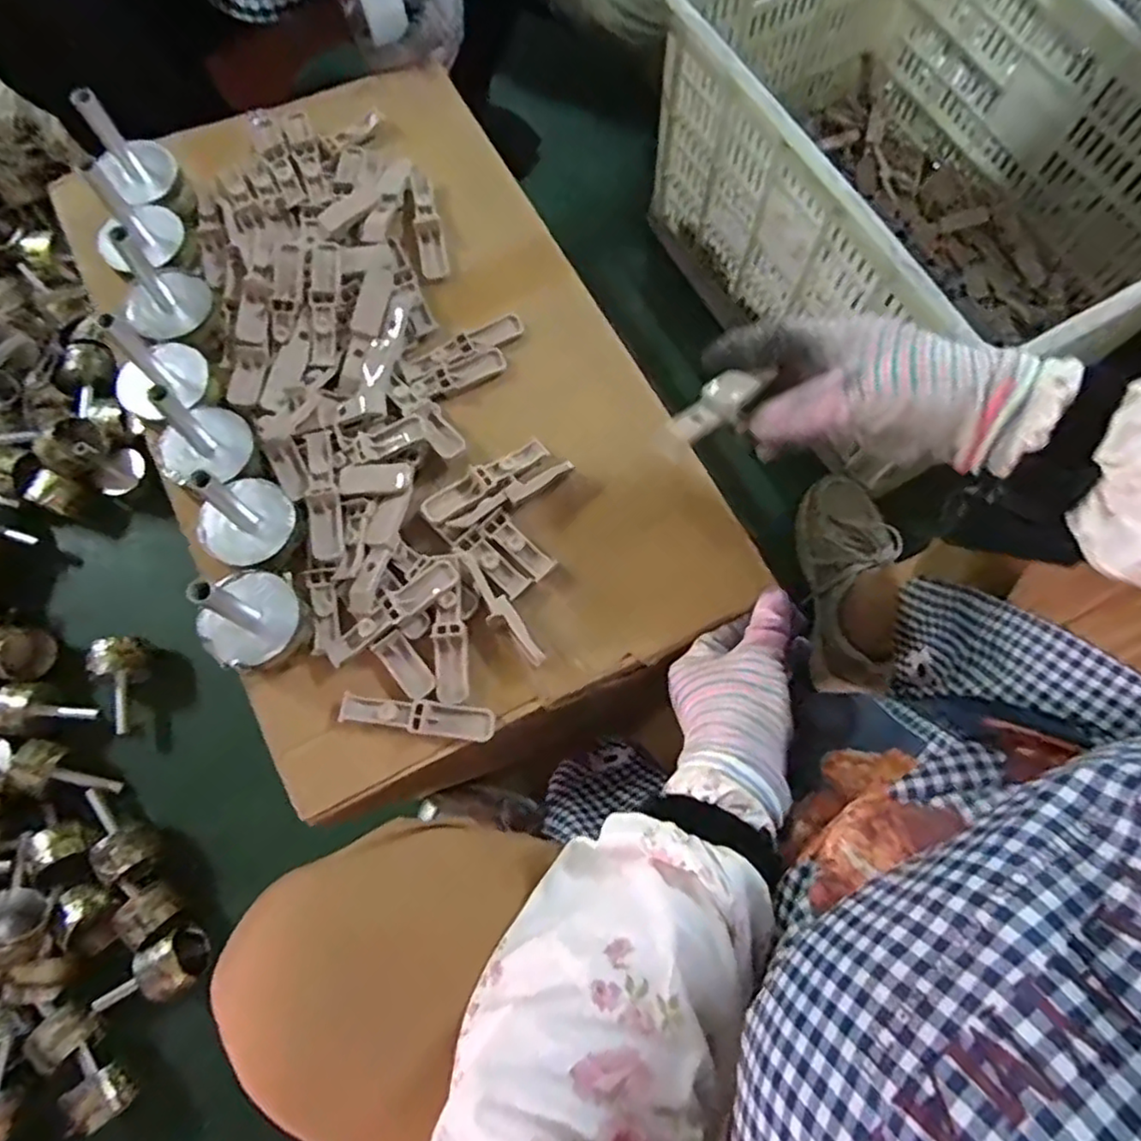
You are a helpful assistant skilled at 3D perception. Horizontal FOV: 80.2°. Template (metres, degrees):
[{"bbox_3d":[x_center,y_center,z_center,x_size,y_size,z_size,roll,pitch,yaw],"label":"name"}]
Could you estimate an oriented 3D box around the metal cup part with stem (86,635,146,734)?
[{"bbox_3d":[-0.520,0.132,0.784,0.051,0.044,0.112,-1,94,1],"label":"metal cup part with stem"}]

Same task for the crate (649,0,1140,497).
[{"bbox_3d":[0.376,-0.426,0.770,0.356,0.285,0.529,-30,76,-6],"label":"crate"}]

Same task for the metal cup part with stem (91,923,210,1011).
[{"bbox_3d":[-0.441,0.434,0.719,0.101,0.054,0.059,-37,77,-8],"label":"metal cup part with stem"}]

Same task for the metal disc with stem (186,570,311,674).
[{"bbox_3d":[-0.201,0.027,0.413,0.051,0.089,0.060,20,77,7],"label":"metal disc with stem"}]

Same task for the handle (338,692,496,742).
[{"bbox_3d":[-0.101,0.096,0.445,0.102,0.008,0.021,7,75,3],"label":"handle"}]

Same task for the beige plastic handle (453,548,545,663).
[{"bbox_3d":[-0.051,0.025,0.461,0.019,0.025,0.095,-34,77,-7],"label":"beige plastic handle"}]

